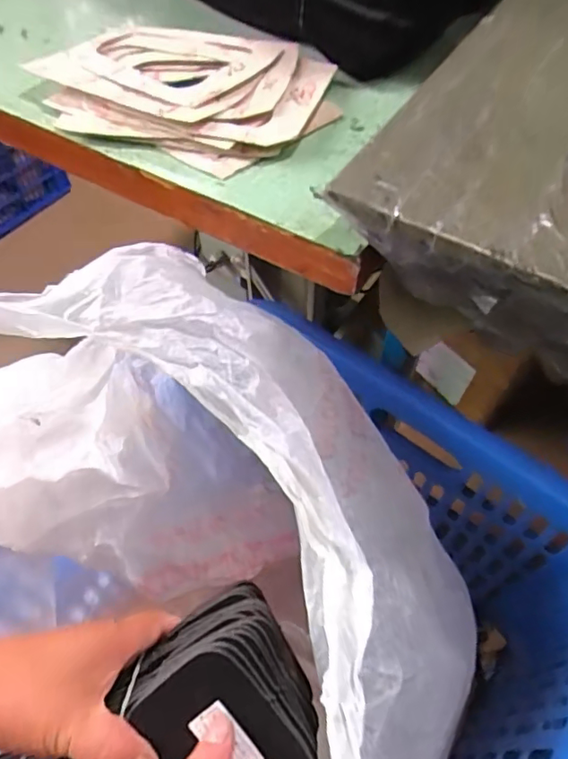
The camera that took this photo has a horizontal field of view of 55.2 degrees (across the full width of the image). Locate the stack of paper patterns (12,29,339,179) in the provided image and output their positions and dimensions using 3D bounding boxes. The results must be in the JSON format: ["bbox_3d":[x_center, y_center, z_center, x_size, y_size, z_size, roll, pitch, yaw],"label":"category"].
[{"bbox_3d":[-0.081,-0.247,0.456,0.243,0.023,0.167,20,57,13],"label":"stack of paper patterns"}]

